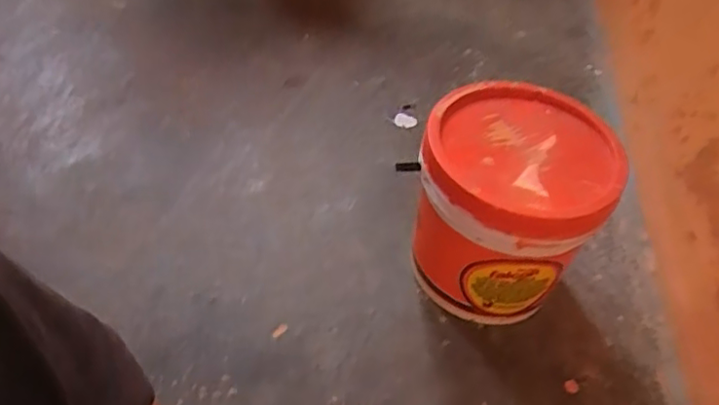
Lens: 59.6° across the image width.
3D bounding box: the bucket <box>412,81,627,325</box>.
[{"bbox_3d":[0.152,0.013,0.676,0.179,0.215,0.174,3,49,-4],"label":"bucket"}]

